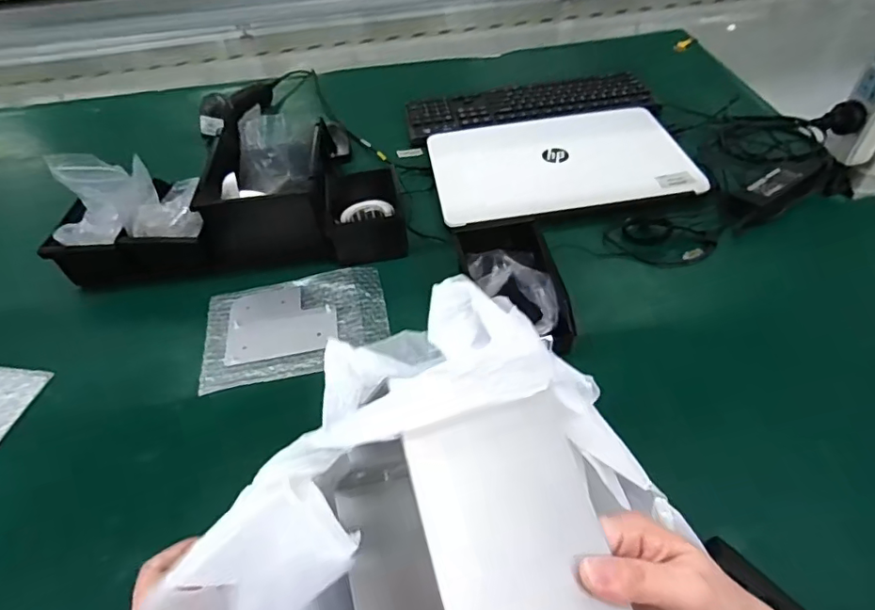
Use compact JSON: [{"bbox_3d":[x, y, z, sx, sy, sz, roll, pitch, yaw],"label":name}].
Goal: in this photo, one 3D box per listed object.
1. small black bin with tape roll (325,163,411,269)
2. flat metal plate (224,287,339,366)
[{"bbox_3d":[-0.099,-0.124,0.735,0.103,0.073,0.108,-11,50,-3],"label":"small black bin with tape roll"},{"bbox_3d":[-0.193,0.021,0.665,0.131,0.004,0.114,-11,45,-4],"label":"flat metal plate"}]

